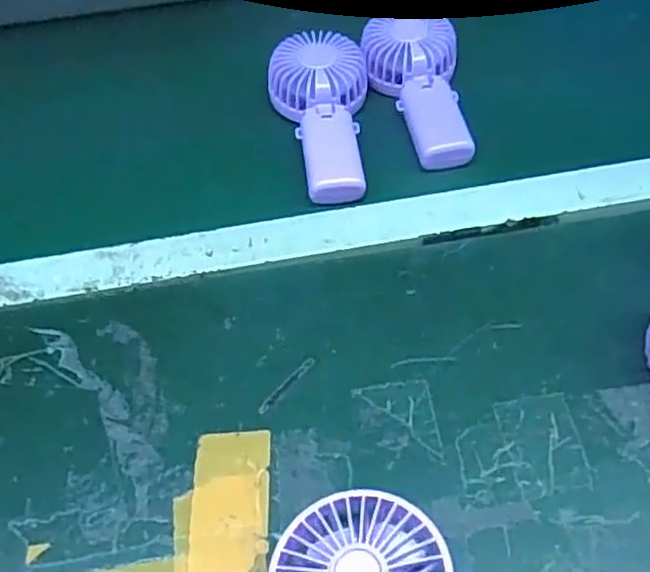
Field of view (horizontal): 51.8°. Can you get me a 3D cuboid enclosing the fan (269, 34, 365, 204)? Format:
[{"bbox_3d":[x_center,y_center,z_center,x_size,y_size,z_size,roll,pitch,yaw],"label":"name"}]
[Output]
[{"bbox_3d":[-0.006,-0.143,0.557,0.081,0.043,0.164,-3,51,3],"label":"fan"}]

